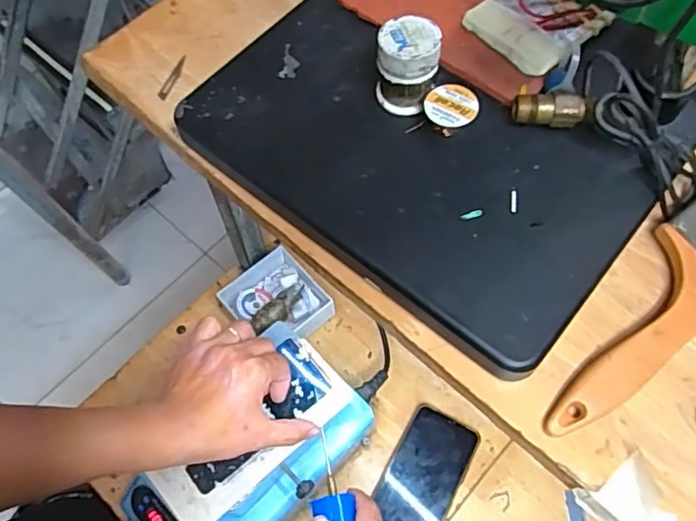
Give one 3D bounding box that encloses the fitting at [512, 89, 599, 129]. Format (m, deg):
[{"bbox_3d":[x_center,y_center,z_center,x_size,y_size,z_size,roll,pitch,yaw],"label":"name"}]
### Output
[{"bbox_3d":[0.117,-0.085,0.337,0.044,0.013,0.016,3,64,4],"label":"fitting"}]

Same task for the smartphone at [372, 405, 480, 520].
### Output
[{"bbox_3d":[0.081,0.245,0.656,0.076,0.016,0.157,27,68,14],"label":"smartphone"}]

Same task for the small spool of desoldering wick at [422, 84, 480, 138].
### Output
[{"bbox_3d":[0.059,-0.085,0.340,0.030,0.016,0.029,-1,64,2],"label":"small spool of desoldering wick"}]

